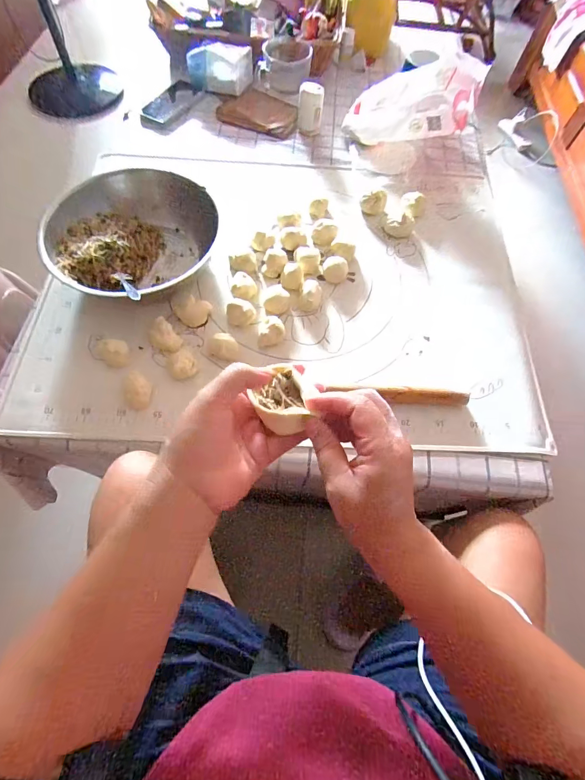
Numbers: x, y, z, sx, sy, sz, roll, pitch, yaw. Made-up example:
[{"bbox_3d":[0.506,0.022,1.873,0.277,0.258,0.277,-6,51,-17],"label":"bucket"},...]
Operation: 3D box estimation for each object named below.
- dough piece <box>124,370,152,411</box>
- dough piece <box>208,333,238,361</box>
[{"bbox_3d":[-0.213,0.001,0.507,0.031,0.021,0.048,1,65,-3],"label":"dough piece"},{"bbox_3d":[-0.104,-0.066,0.550,0.045,0.030,0.035,5,65,-1],"label":"dough piece"}]

